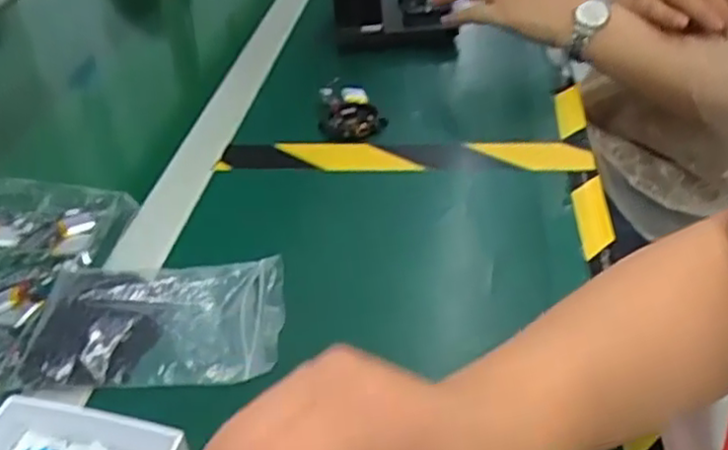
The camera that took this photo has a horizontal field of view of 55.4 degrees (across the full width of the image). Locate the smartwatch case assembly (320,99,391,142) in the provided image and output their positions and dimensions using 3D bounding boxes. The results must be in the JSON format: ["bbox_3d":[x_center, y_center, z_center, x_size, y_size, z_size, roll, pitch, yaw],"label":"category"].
[{"bbox_3d":[-0.009,-0.090,0.593,0.046,0.014,0.050,-25,42,-24],"label":"smartwatch case assembly"}]

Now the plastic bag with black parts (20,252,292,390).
[{"bbox_3d":[-0.121,0.054,0.410,0.139,0.021,0.090,-4,38,2],"label":"plastic bag with black parts"}]

